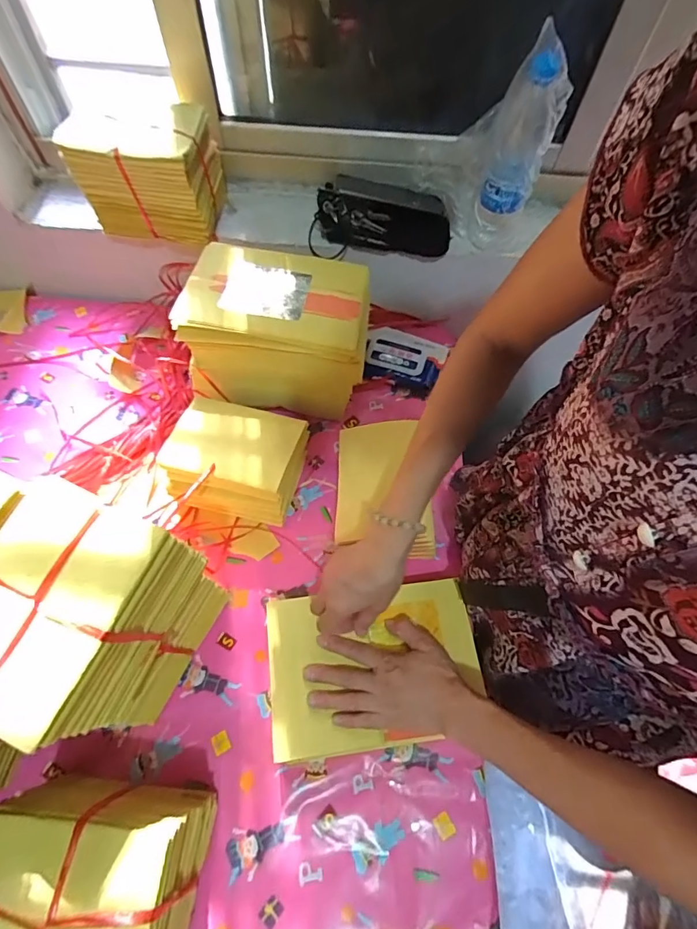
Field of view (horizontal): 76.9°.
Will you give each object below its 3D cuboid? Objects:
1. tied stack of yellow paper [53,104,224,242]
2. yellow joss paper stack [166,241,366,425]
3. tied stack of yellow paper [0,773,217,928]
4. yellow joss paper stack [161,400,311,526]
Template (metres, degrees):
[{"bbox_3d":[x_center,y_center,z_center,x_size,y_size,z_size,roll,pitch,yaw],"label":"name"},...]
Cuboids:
[{"bbox_3d":[-0.279,-0.423,0.623,0.176,0.150,0.130,6,62,5],"label":"tied stack of yellow paper"},{"bbox_3d":[-0.096,-0.194,0.651,0.239,0.163,0.168,5,62,4],"label":"yellow joss paper stack"},{"bbox_3d":[-0.228,0.371,0.394,0.158,0.138,0.124,5,62,4],"label":"tied stack of yellow paper"},{"bbox_3d":[-0.146,-0.005,0.605,0.165,0.112,0.131,7,62,5],"label":"yellow joss paper stack"}]

